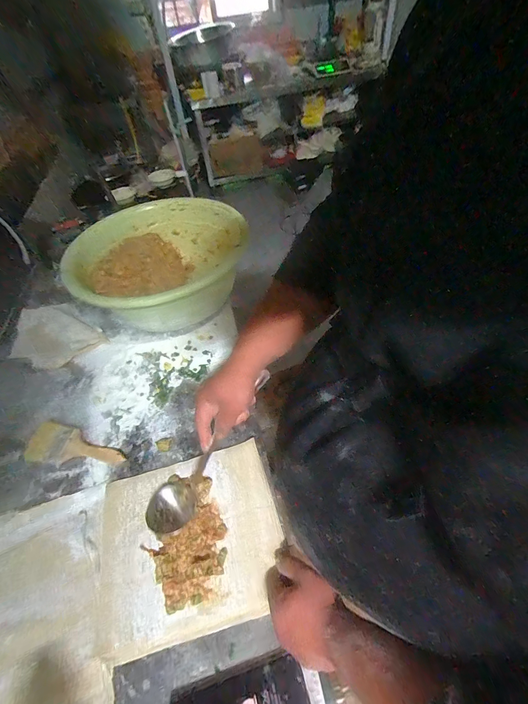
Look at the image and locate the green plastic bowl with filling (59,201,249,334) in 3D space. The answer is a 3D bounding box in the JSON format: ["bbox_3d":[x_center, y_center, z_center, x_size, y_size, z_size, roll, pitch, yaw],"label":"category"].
[{"bbox_3d":[-0.256,-0.231,0.829,0.404,0.164,0.442,-3,50,4],"label":"green plastic bowl with filling"}]

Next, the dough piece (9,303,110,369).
[{"bbox_3d":[-0.556,-0.048,0.800,0.248,0.024,0.165,28,57,25],"label":"dough piece"}]

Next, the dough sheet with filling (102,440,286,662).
[{"bbox_3d":[-0.119,0.289,0.492,0.277,0.028,0.240,-14,50,-7],"label":"dough sheet with filling"}]

